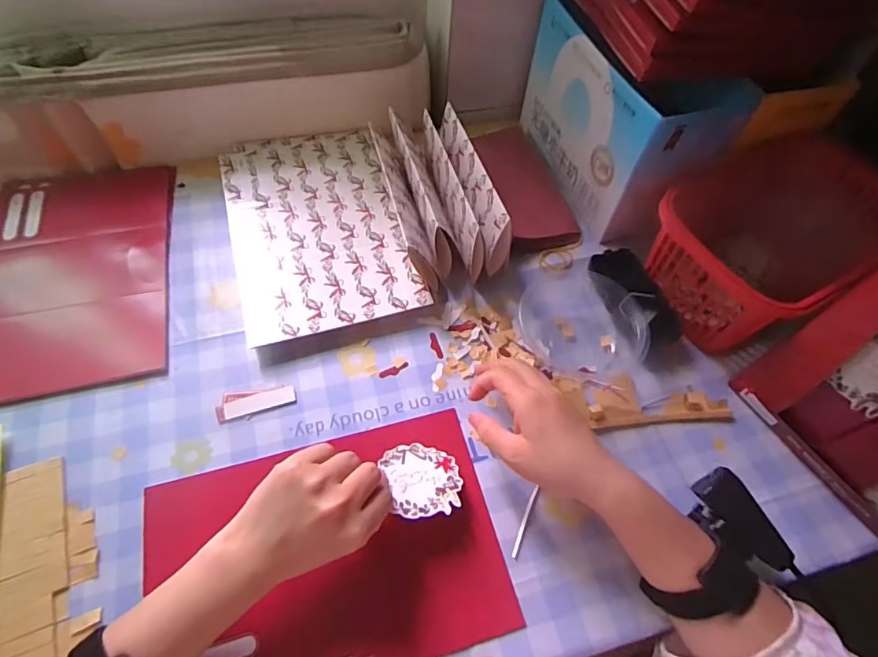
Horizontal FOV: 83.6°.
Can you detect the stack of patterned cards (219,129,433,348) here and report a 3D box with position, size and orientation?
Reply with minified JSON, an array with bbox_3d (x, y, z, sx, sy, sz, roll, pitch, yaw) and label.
[{"bbox_3d":[-0.132,-0.116,0.525,0.171,0.011,0.267,-15,66,-10],"label":"stack of patterned cards"}]

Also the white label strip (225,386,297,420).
[{"bbox_3d":[-0.158,0.065,0.434,0.060,0.005,0.016,-15,62,-12],"label":"white label strip"}]

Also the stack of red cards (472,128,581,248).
[{"bbox_3d":[0.103,-0.170,0.584,0.081,0.014,0.183,-10,61,-9],"label":"stack of red cards"}]

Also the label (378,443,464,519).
[{"bbox_3d":[-0.013,0.118,0.390,0.059,0.004,0.068,-5,35,-12],"label":"label"}]

